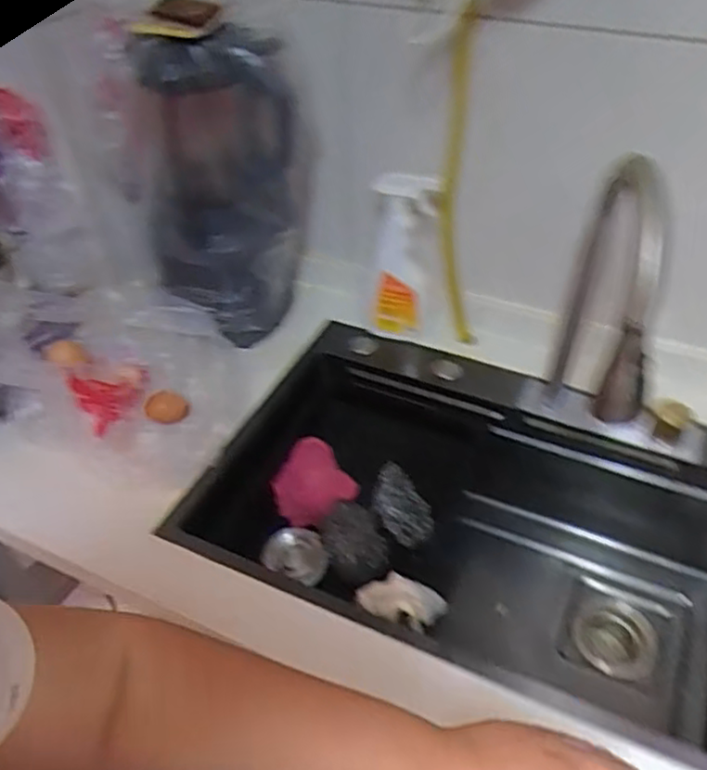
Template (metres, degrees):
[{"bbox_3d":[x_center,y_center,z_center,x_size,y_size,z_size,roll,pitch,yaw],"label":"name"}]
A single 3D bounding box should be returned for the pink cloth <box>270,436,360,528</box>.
[{"bbox_3d":[-0.061,0.136,0.948,0.109,0.023,0.106,-33,74,-25],"label":"pink cloth"}]

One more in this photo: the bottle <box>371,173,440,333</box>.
[{"bbox_3d":[0.071,-0.180,0.981,0.094,0.260,0.061,6,43,9],"label":"bottle"}]

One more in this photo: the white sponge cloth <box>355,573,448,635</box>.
[{"bbox_3d":[0.054,0.246,0.779,0.092,0.033,0.056,16,45,18],"label":"white sponge cloth"}]

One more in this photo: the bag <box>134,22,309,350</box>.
[{"bbox_3d":[-0.170,-0.246,0.901,0.214,0.391,0.148,-7,42,-6],"label":"bag"}]

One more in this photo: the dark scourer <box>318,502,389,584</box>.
[{"bbox_3d":[-0.001,0.203,0.888,0.081,0.033,0.109,-25,47,-24],"label":"dark scourer"}]

